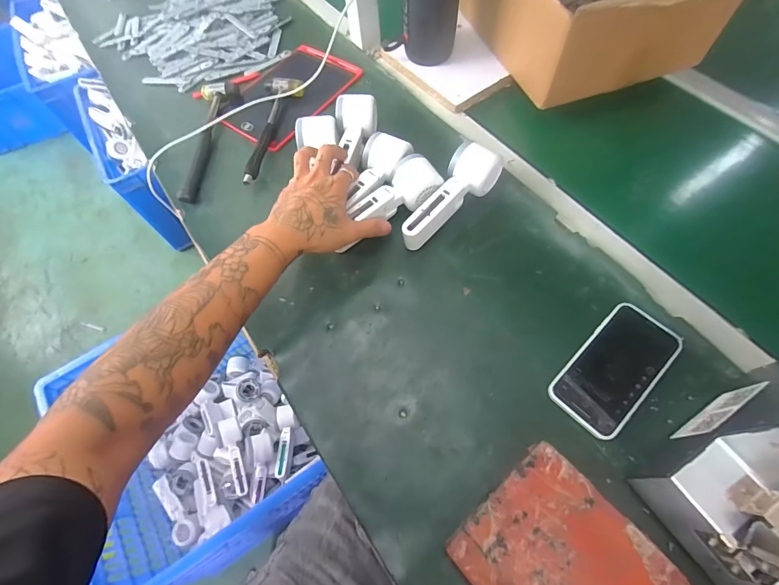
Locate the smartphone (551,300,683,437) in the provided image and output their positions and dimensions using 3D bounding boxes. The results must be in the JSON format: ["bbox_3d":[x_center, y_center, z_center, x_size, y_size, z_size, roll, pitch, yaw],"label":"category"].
[{"bbox_3d":[0.242,0.078,0.412,0.148,0.011,0.075,-42,68,-17],"label":"smartphone"}]

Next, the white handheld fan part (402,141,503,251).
[{"bbox_3d":[0.079,-0.120,0.499,0.056,0.054,0.164,34,69,19],"label":"white handheld fan part"}]

